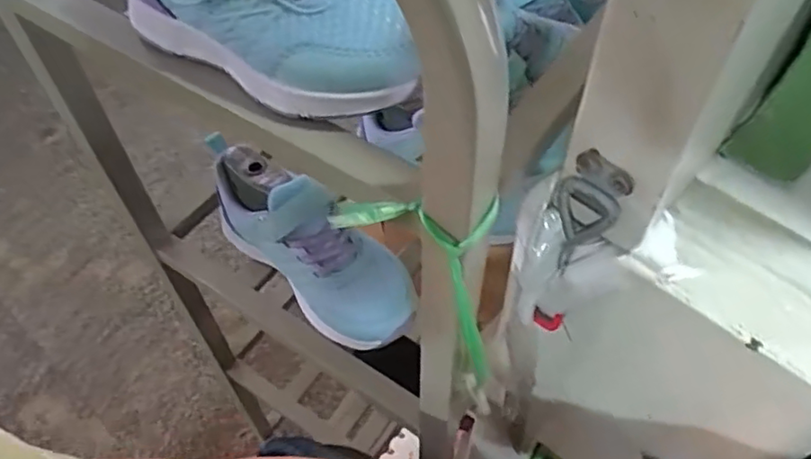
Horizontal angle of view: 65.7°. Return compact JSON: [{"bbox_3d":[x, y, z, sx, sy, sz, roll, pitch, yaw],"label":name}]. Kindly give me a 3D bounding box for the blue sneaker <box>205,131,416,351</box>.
[{"bbox_3d":[-0.076,0.007,0.459,0.195,0.089,0.062,41,64,11],"label":"blue sneaker"}]

